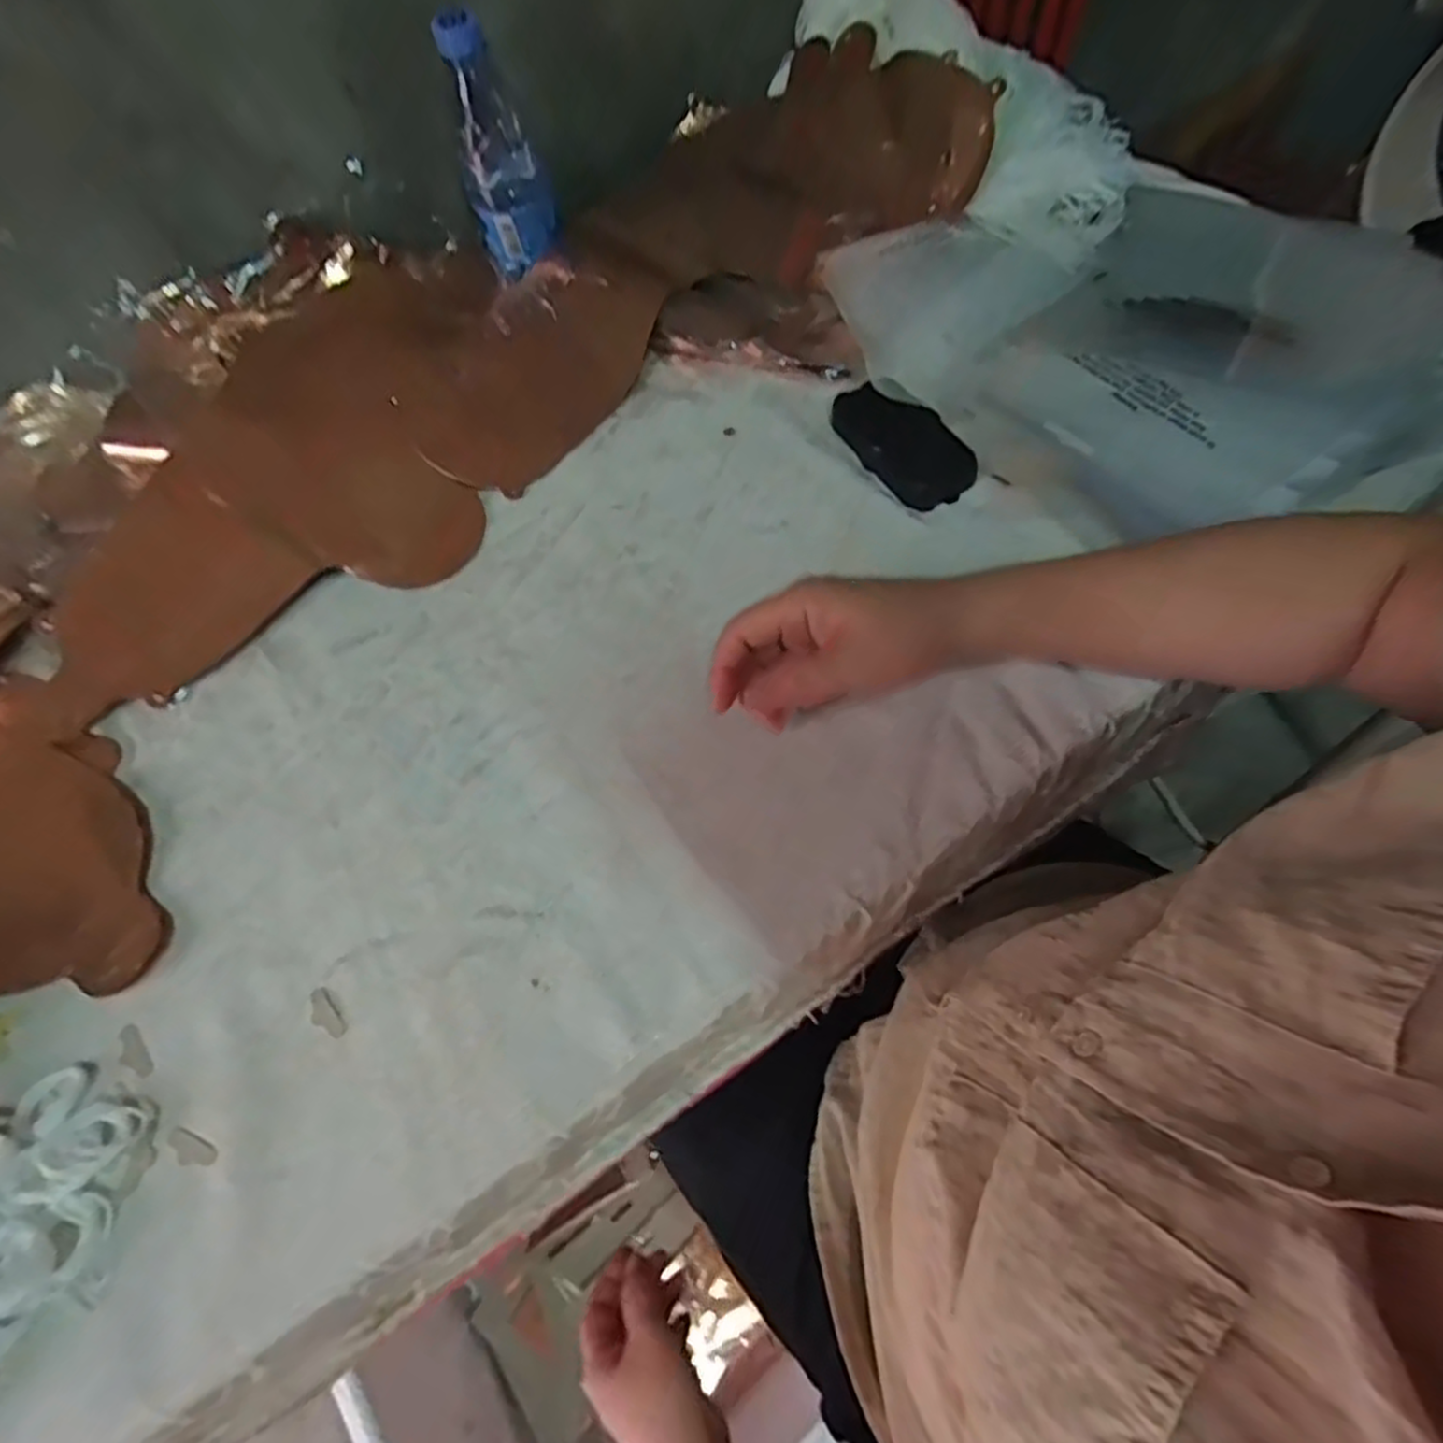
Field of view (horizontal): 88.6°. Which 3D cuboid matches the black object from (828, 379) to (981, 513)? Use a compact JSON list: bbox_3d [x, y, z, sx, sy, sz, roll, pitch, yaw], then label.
[{"bbox_3d":[0.114,-0.184,0.473,0.060,0.034,0.113,-39,66,-15],"label":"black object"}]

